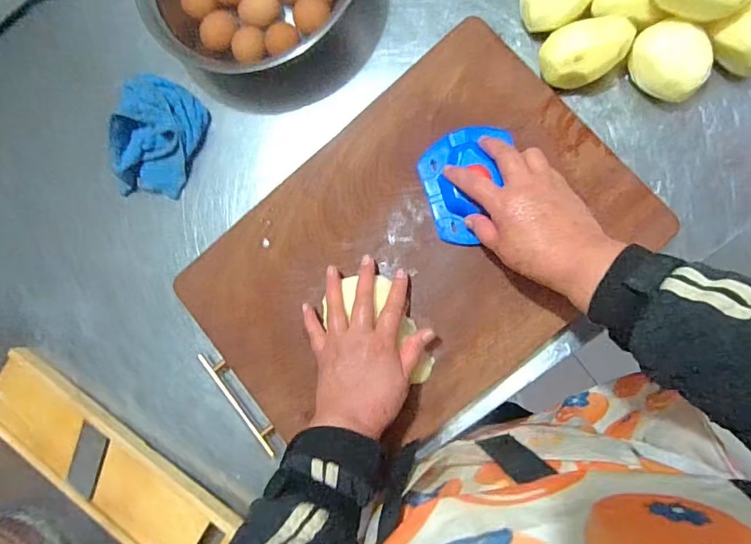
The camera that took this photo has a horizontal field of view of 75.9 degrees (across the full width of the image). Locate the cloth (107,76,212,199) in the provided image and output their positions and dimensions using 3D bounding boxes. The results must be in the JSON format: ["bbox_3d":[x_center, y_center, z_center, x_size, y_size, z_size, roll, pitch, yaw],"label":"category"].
[{"bbox_3d":[-0.272,-0.174,0.608,0.107,0.049,0.151,8,87,9],"label":"cloth"}]

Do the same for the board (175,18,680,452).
[{"bbox_3d":[0.035,-0.014,0.539,0.476,0.016,0.335,-41,81,3],"label":"board"}]

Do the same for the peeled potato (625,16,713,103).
[{"bbox_3d":[0.309,-0.219,0.509,0.060,0.054,0.079,-38,81,4],"label":"peeled potato"}]

